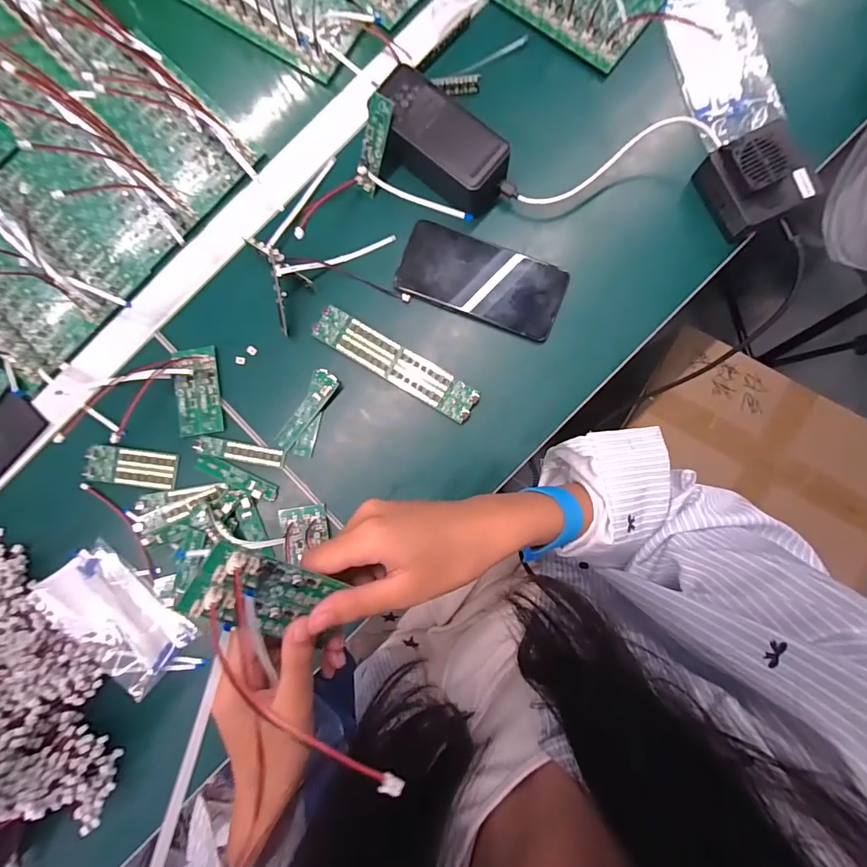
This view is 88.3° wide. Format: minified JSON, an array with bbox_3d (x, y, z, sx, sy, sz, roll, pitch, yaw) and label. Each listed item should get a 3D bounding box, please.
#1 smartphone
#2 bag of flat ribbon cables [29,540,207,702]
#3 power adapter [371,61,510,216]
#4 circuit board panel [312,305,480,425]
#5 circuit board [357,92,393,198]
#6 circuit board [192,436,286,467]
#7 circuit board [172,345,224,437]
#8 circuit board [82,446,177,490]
[{"bbox_3d":[0.047,-0.148,0.429,0.157,0.011,0.072,21,90,5],"label":"smartphone"},{"bbox_3d":[-0.300,0.181,0.432,0.076,0.009,0.156,-44,95,-13],"label":"bag of flat ribbon cables"},{"bbox_3d":[0.004,-0.265,0.415,0.131,0.054,0.066,42,92,4],"label":"power adapter"},{"bbox_3d":[-0.036,-0.067,0.425,0.169,0.006,0.035,31,91,5],"label":"circuit board panel"},{"bbox_3d":[-0.056,-0.261,0.409,0.023,0.010,0.080,29,133,5],"label":"circuit board"},{"bbox_3d":[-0.187,0.018,0.430,0.086,0.010,0.017,10,89,5],"label":"circuit board"},{"bbox_3d":[-0.231,-0.042,0.438,0.043,0.014,0.085,-6,88,4],"label":"circuit board"},{"bbox_3d":[-0.293,0.033,0.436,0.085,0.010,0.035,8,89,-9],"label":"circuit board"}]

